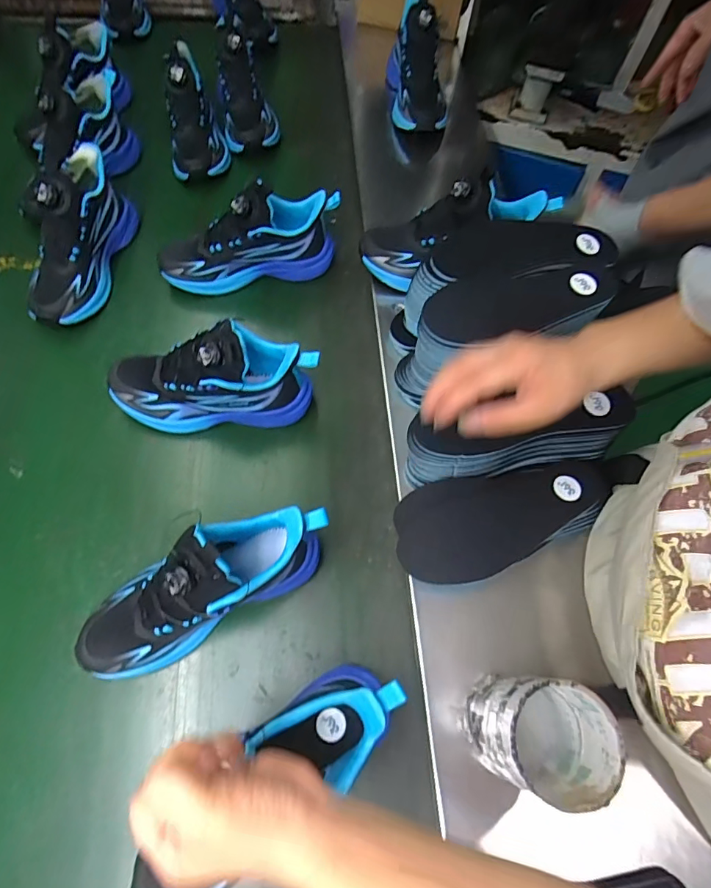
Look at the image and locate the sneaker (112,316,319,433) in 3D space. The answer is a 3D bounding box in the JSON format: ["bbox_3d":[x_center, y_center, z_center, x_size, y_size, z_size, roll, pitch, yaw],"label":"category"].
[{"bbox_3d":[-0.167,-0.078,0.538,0.239,0.115,0.083,-4,65,-4],"label":"sneaker"}]

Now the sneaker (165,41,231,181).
[{"bbox_3d":[-0.255,-0.520,0.730,0.086,0.083,0.196,-8,102,-6],"label":"sneaker"}]

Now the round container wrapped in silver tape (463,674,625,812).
[{"bbox_3d":[0.148,0.245,0.398,0.083,0.147,0.075,20,66,7],"label":"round container wrapped in silver tape"}]

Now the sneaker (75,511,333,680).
[{"bbox_3d":[-0.141,0.129,0.431,0.242,0.136,0.076,-26,69,-14],"label":"sneaker"}]

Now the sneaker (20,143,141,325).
[{"bbox_3d":[-0.372,-0.273,0.611,0.078,0.135,0.226,6,65,1],"label":"sneaker"}]

